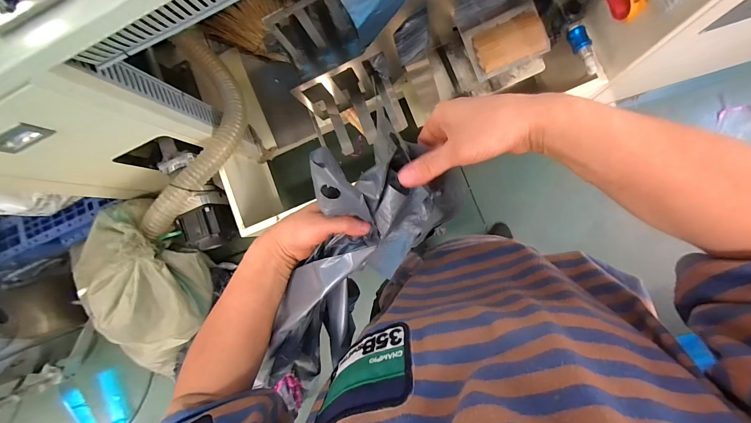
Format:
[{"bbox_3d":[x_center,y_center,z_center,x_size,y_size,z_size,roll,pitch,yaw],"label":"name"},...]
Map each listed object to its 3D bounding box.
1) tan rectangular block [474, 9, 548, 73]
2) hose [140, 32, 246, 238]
[{"bbox_3d":[0.298,-0.377,0.730,0.142,0.017,0.090,-20,86,8],"label":"tan rectangular block"},{"bbox_3d":[-0.502,-0.220,0.938,0.220,0.138,0.591,6,74,9],"label":"hose"}]

